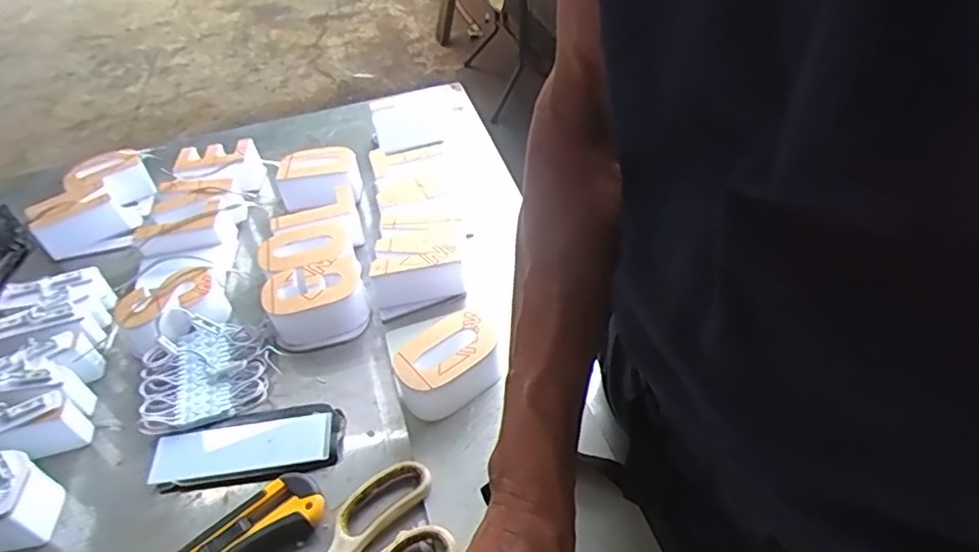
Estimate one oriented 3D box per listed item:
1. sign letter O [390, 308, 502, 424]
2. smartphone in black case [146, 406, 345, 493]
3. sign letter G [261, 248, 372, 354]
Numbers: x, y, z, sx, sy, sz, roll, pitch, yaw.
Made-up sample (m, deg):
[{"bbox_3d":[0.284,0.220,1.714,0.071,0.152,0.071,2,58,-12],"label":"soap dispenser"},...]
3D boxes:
[{"bbox_3d":[-0.032,0.071,0.496,0.083,0.048,0.054,-32,49,-23],"label":"sign letter O"},{"bbox_3d":[-0.186,0.132,0.481,0.143,0.015,0.054,-8,44,0],"label":"smartphone in black case"},{"bbox_3d":[-0.154,0.027,0.563,0.085,0.050,0.065,-21,46,-13],"label":"sign letter G"}]

